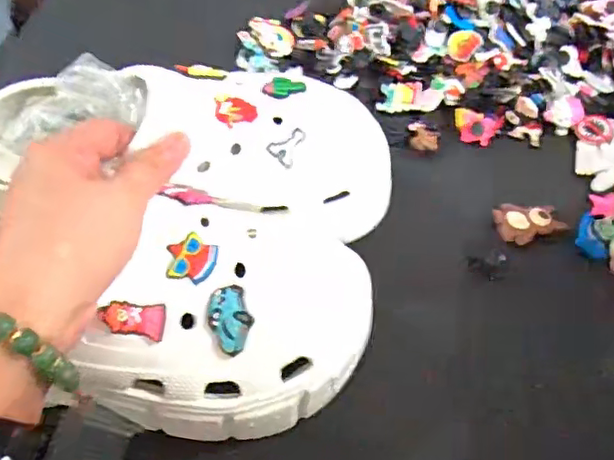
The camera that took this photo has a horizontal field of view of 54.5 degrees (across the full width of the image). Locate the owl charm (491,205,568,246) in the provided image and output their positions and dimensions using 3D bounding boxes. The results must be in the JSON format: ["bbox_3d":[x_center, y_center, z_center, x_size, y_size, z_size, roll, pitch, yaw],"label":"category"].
[{"bbox_3d":[0.146,-0.008,0.396,0.041,0.005,0.032,-17,57,-7],"label":"owl charm"}]

